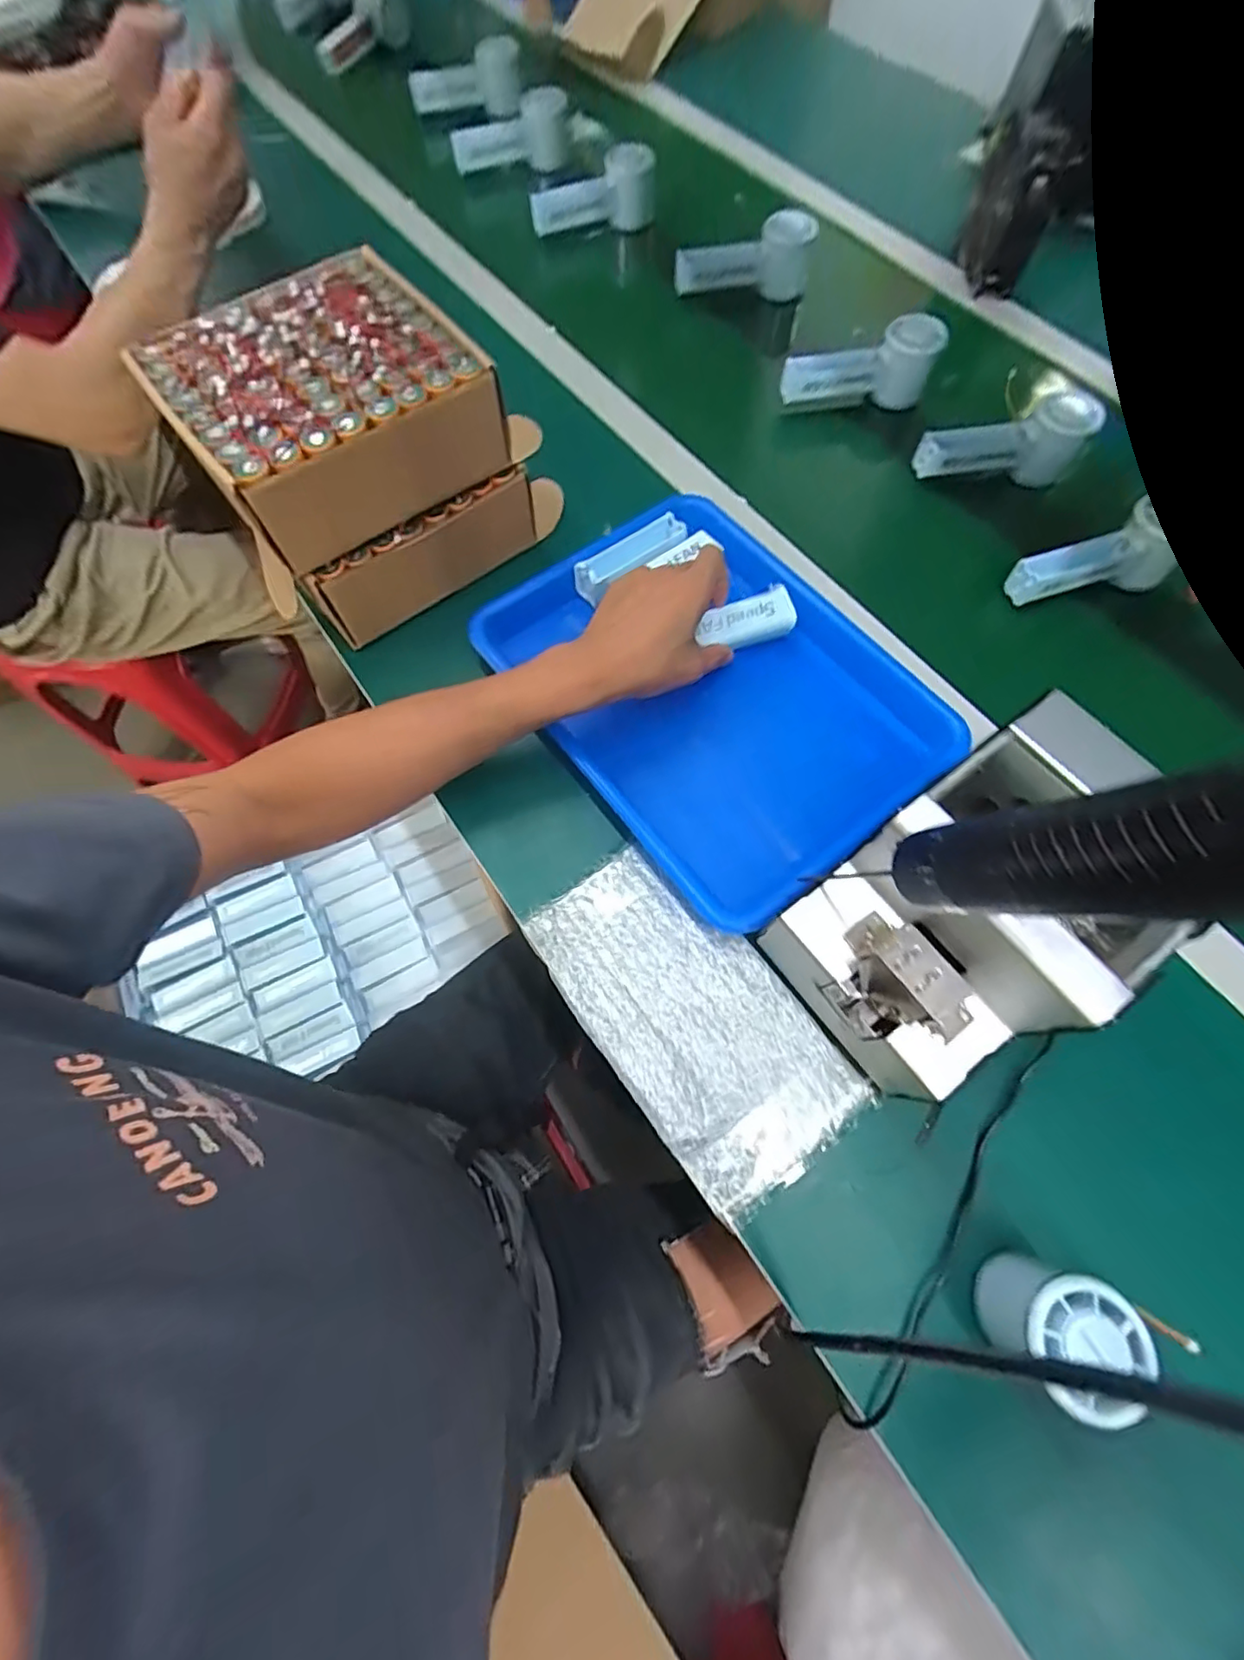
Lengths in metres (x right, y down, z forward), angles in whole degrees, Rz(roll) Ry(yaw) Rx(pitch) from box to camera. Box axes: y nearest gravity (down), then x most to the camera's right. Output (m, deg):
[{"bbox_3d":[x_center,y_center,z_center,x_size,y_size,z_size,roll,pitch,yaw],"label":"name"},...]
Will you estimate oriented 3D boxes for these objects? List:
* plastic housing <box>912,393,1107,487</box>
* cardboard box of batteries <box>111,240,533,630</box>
[{"bbox_3d":[0.354,-0.350,0.548,0.159,0.066,0.055,-15,69,-6],"label":"plastic housing"},{"bbox_3d":[-0.215,-0.303,0.443,0.213,0.087,0.184,-36,73,-13],"label":"cardboard box of batteries"}]

